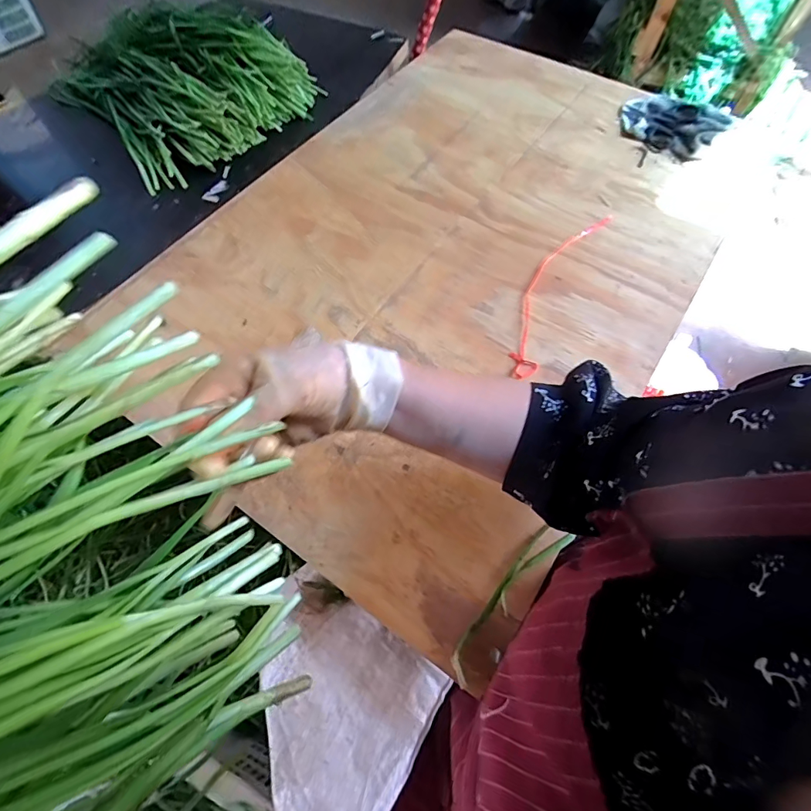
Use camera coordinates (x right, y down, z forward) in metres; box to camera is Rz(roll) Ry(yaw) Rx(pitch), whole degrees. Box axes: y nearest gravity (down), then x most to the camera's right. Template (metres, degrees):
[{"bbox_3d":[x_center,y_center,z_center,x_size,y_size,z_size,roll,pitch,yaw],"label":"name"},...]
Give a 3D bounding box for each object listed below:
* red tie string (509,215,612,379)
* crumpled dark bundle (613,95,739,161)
[{"bbox_3d":[0.188,-0.156,0.558,0.055,0.008,0.308,26,66,14],"label":"red tie string"},{"bbox_3d":[0.408,-0.443,0.687,0.094,0.039,0.162,-38,66,-17],"label":"crumpled dark bundle"}]

